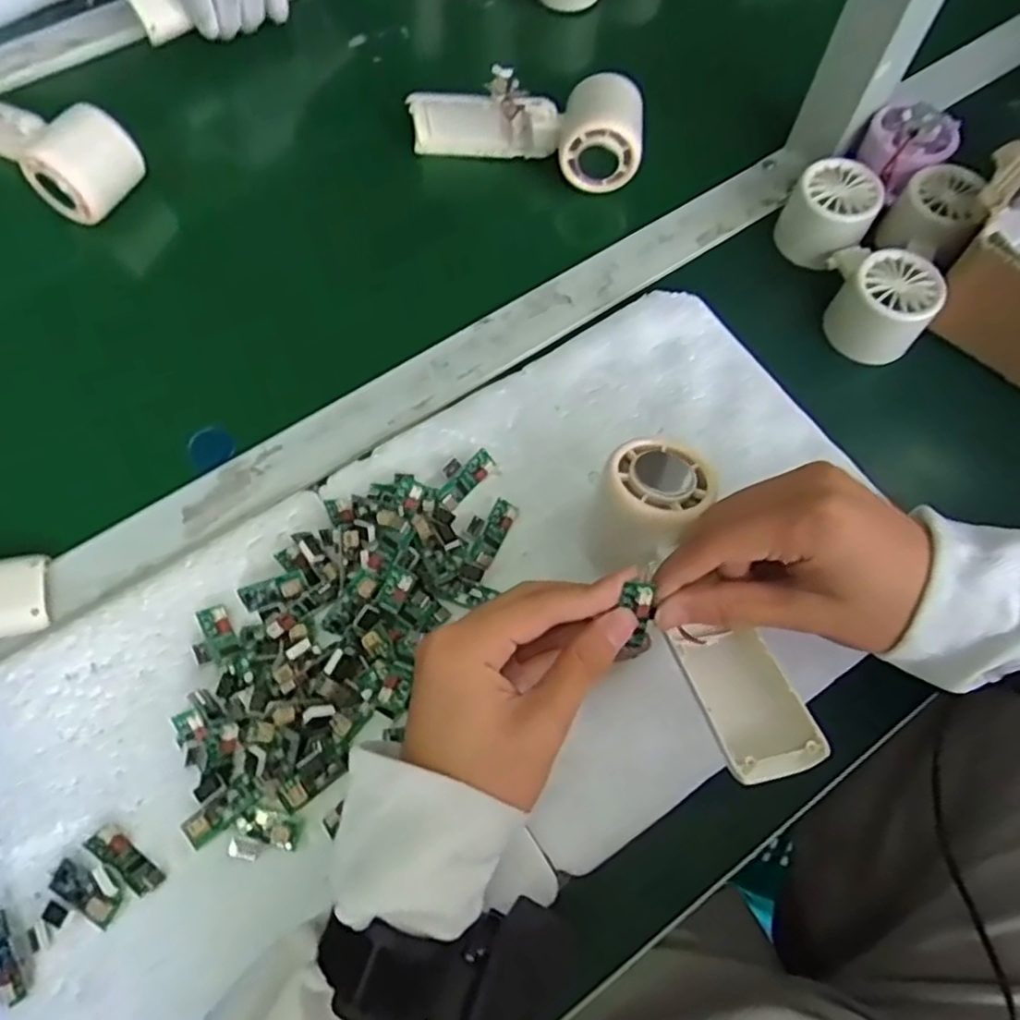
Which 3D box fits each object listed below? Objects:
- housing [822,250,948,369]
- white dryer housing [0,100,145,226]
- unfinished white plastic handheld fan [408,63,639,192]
[{"bbox_3d":[0.240,-0.131,0.451,0.051,0.049,0.058,-38,74,-15],"label":"housing"},{"bbox_3d":[-0.339,-0.269,0.491,0.159,0.051,0.066,34,72,12],"label":"white dryer housing"},{"bbox_3d":[0.014,-0.280,0.504,0.166,0.055,0.053,15,69,5],"label":"unfinished white plastic handheld fan"}]

